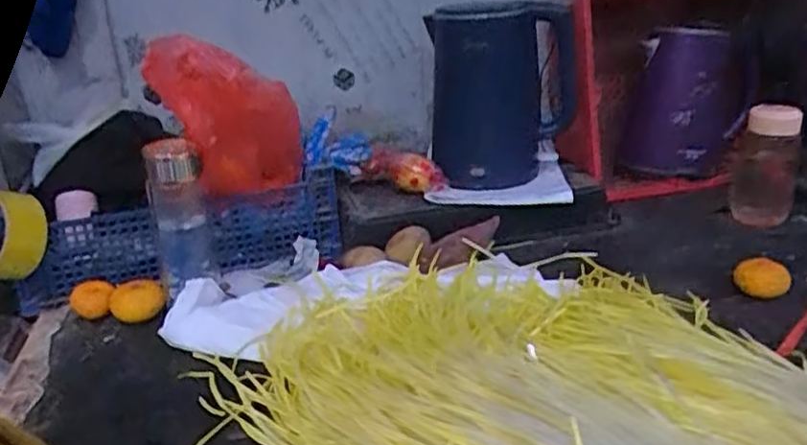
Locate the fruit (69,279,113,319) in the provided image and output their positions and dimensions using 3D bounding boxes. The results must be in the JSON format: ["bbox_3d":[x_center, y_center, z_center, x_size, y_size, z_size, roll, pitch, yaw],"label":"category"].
[{"bbox_3d":[-0.355,0.090,0.812,0.046,0.037,0.044,-15,26,-25],"label":"fruit"}]

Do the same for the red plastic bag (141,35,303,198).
[{"bbox_3d":[-0.205,-0.124,0.847,0.168,0.192,0.105,-8,24,-11],"label":"red plastic bag"}]

